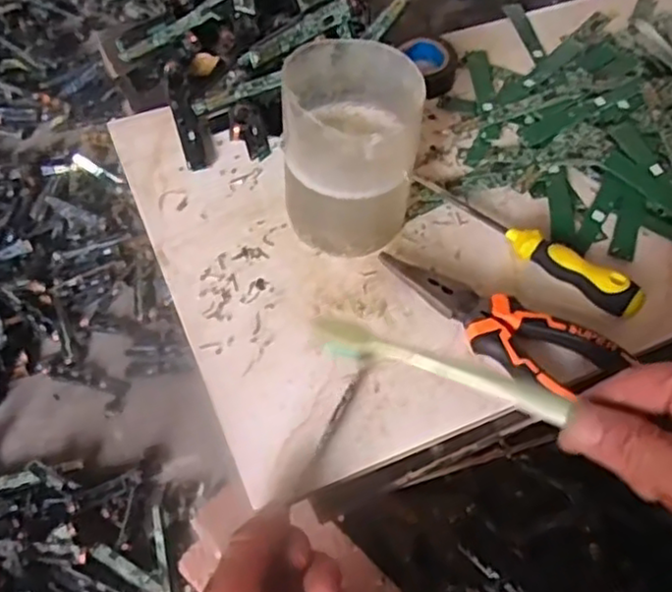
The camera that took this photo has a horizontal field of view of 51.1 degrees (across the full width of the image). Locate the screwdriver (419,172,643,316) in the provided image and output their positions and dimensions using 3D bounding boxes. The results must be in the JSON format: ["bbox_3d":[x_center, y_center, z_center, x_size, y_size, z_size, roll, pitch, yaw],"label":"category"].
[{"bbox_3d":[0.113,-0.035,0.423,0.151,0.023,0.018,36,61,20],"label":"screwdriver"}]

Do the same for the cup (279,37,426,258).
[{"bbox_3d":[0.008,-0.083,0.405,0.076,0.093,0.080,2,55,-2],"label":"cup"}]

